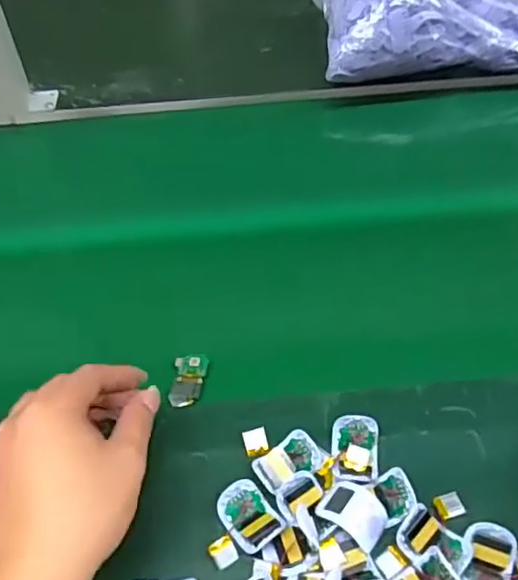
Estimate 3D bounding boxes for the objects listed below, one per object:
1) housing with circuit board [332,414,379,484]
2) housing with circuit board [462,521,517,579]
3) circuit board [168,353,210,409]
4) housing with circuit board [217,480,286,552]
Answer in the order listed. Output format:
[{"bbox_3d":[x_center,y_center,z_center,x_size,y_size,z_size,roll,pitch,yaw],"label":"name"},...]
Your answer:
[{"bbox_3d":[0.065,0.105,0.412,0.031,0.012,0.044,0,49,4],"label":"housing with circuit board"},{"bbox_3d":[0.137,0.159,0.365,0.028,0.007,0.043,11,51,13],"label":"housing with circuit board"},{"bbox_3d":[-0.053,0.070,0.478,0.025,0.005,0.045,1,49,5],"label":"circuit board"},{"bbox_3d":[-0.006,0.142,0.393,0.030,0.011,0.042,-31,54,-21],"label":"housing with circuit board"}]

